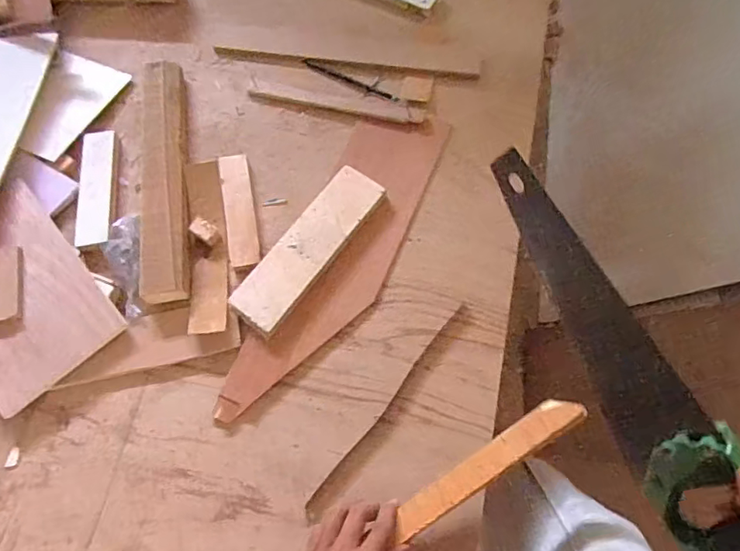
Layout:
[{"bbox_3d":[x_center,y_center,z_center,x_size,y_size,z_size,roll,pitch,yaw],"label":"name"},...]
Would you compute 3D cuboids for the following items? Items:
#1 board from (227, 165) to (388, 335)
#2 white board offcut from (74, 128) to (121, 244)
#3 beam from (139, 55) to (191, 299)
[{"bbox_3d":[-0.080,-0.035,0.698,0.072,0.023,0.242,34,74,14],"label":"board"},{"bbox_3d":[-0.380,-0.124,0.748,0.047,0.017,0.172,-5,69,1],"label":"white board offcut"},{"bbox_3d":[-0.283,-0.142,0.741,0.061,0.030,0.378,-8,69,-1],"label":"beam"}]

